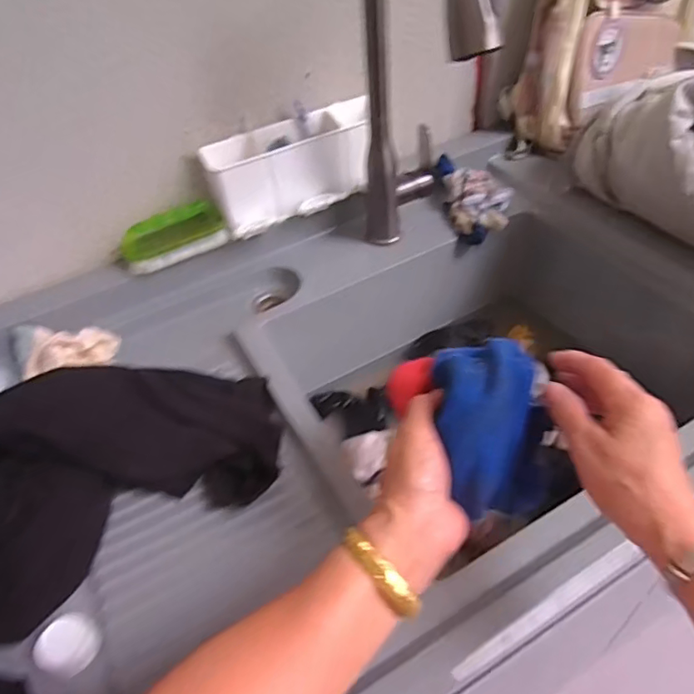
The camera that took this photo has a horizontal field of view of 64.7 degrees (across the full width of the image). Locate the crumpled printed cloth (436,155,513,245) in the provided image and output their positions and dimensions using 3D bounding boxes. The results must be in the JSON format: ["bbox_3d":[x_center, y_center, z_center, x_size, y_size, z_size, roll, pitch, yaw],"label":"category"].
[{"bbox_3d":[0.192,-0.222,0.811,0.089,0.026,0.157,-10,63,1],"label":"crumpled printed cloth"}]

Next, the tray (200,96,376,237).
[{"bbox_3d":[-0.067,-0.247,0.757,0.239,0.101,0.072,-26,49,-17],"label":"tray"}]

